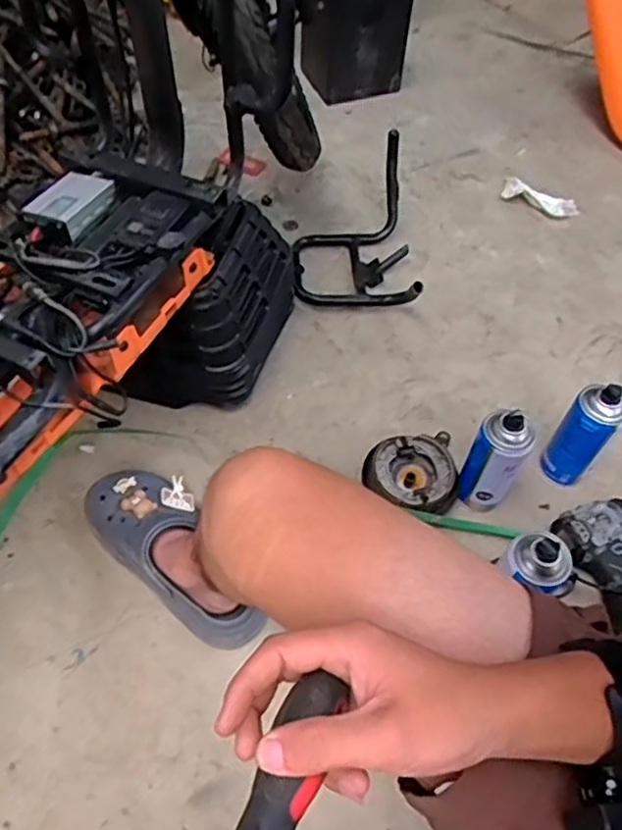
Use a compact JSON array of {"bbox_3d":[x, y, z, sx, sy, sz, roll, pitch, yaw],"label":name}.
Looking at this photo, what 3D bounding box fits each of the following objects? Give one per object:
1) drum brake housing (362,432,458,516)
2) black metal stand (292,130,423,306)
[{"bbox_3d":[0.135,0.078,0.900,0.130,0.065,0.136,1,56,-3],"label":"drum brake housing"},{"bbox_3d":[0.073,-0.316,1.101,0.200,0.172,0.308,2,56,-2],"label":"black metal stand"}]

